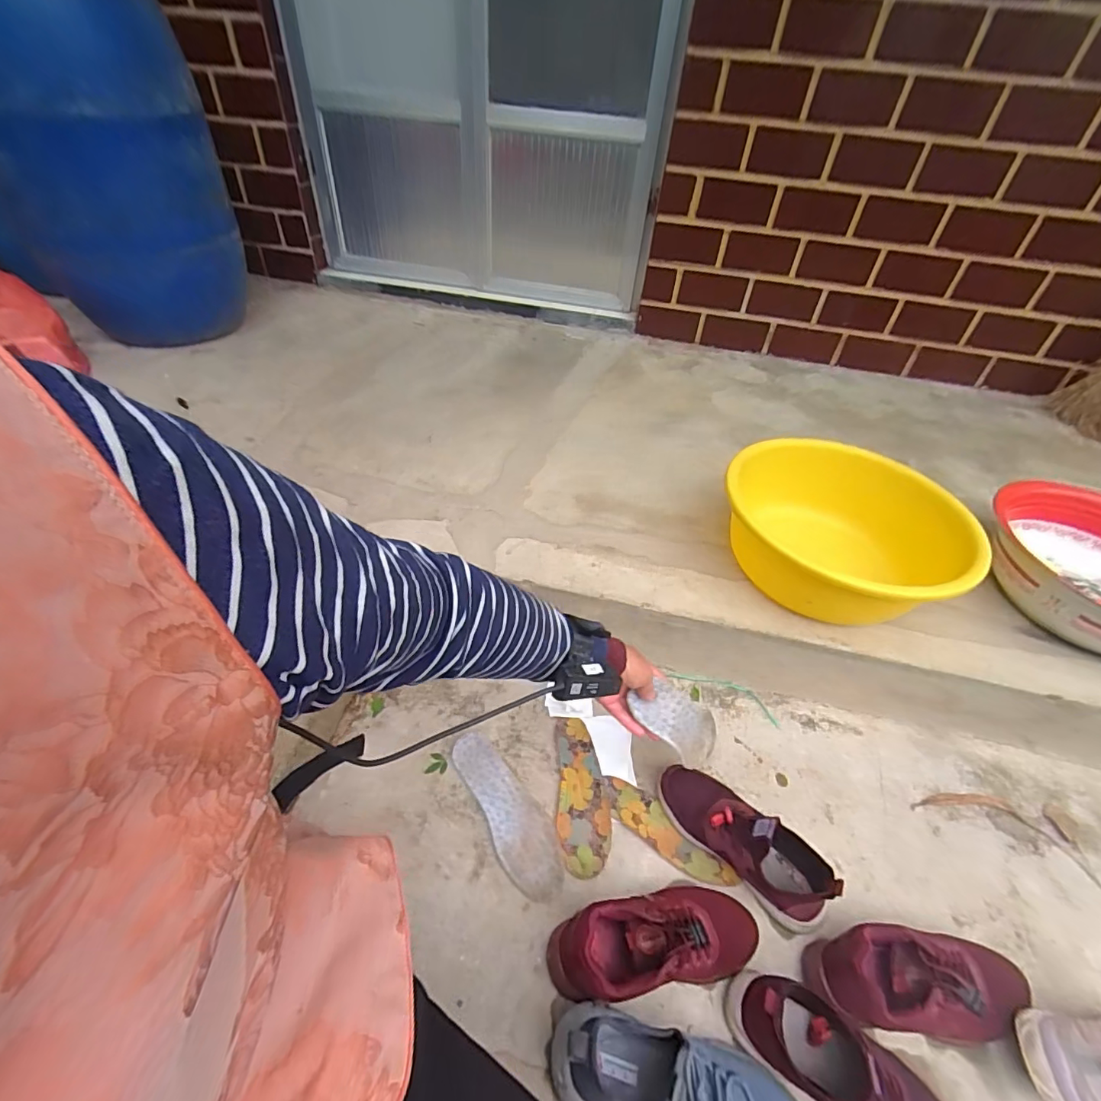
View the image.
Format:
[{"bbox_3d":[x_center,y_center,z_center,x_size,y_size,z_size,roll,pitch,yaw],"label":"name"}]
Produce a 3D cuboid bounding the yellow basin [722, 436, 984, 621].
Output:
[{"bbox_3d":[0.496,-0.032,0.887,0.385,0.176,0.329,34,49,27],"label":"yellow basin"}]

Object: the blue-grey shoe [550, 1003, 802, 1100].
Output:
[{"bbox_3d":[0.140,0.551,0.506,0.271,0.121,0.101,16,46,11],"label":"blue-grey shoe"}]

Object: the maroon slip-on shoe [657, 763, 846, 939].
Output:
[{"bbox_3d":[0.262,0.389,0.683,0.091,0.109,0.244,-30,54,-30],"label":"maroon slip-on shoe"}]

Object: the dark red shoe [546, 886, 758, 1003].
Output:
[{"bbox_3d":[0.130,0.464,0.599,0.259,0.088,0.100,-2,45,-7],"label":"dark red shoe"}]

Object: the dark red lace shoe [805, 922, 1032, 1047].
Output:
[{"bbox_3d":[0.440,0.516,0.593,0.252,0.105,0.094,6,45,1],"label":"dark red lace shoe"}]

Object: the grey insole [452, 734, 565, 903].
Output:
[{"bbox_3d":[-0.062,0.381,0.738,0.082,0.006,0.248,-22,52,-24],"label":"grey insole"}]

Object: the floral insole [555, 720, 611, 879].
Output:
[{"bbox_3d":[0.049,0.366,0.761,0.077,0.007,0.222,1,45,-1],"label":"floral insole"}]

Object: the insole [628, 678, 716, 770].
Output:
[{"bbox_3d":[0.178,0.240,0.678,0.034,0.230,0.078,11,67,41],"label":"insole"}]

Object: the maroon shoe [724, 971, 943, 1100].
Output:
[{"bbox_3d":[0.323,0.554,0.527,0.245,0.098,0.091,29,49,22],"label":"maroon shoe"}]

